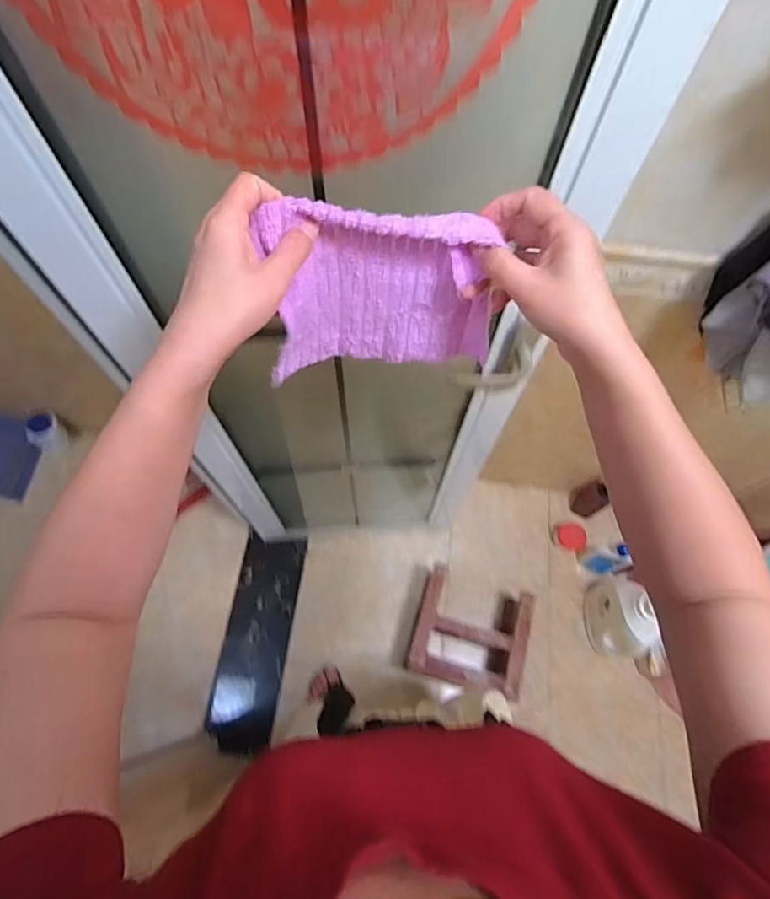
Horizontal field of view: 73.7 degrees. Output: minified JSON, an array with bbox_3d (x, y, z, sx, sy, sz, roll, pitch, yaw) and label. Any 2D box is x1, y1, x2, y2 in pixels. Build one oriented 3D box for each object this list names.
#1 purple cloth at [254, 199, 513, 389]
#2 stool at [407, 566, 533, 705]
[{"bbox_3d":[0.002,-0.119,0.406,0.180,0.154,0.058,-6,67,-4],"label":"purple cloth"},{"bbox_3d":[0.214,0.465,1.316,0.261,0.178,0.257,16,67,5],"label":"stool"}]

